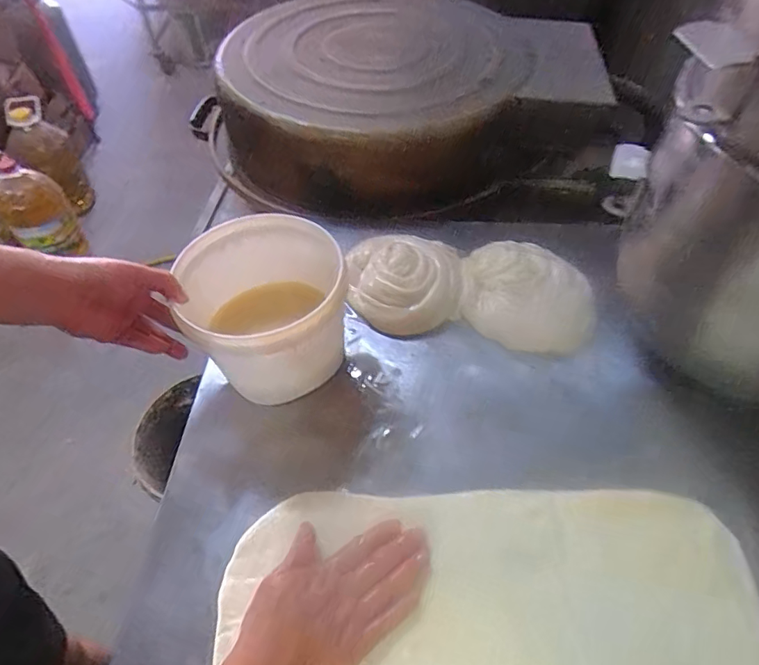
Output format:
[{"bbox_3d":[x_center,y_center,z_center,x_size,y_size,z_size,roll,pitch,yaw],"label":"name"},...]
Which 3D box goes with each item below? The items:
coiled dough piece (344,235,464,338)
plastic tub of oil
[{"bbox_3d":[0.035,-0.069,0.697,0.157,0.059,0.146,1,52,2],"label":"coiled dough piece"},{"bbox_3d":[-0.126,-0.025,0.600,0.176,0.148,0.188,-4,53,-1],"label":"plastic tub of oil"}]

